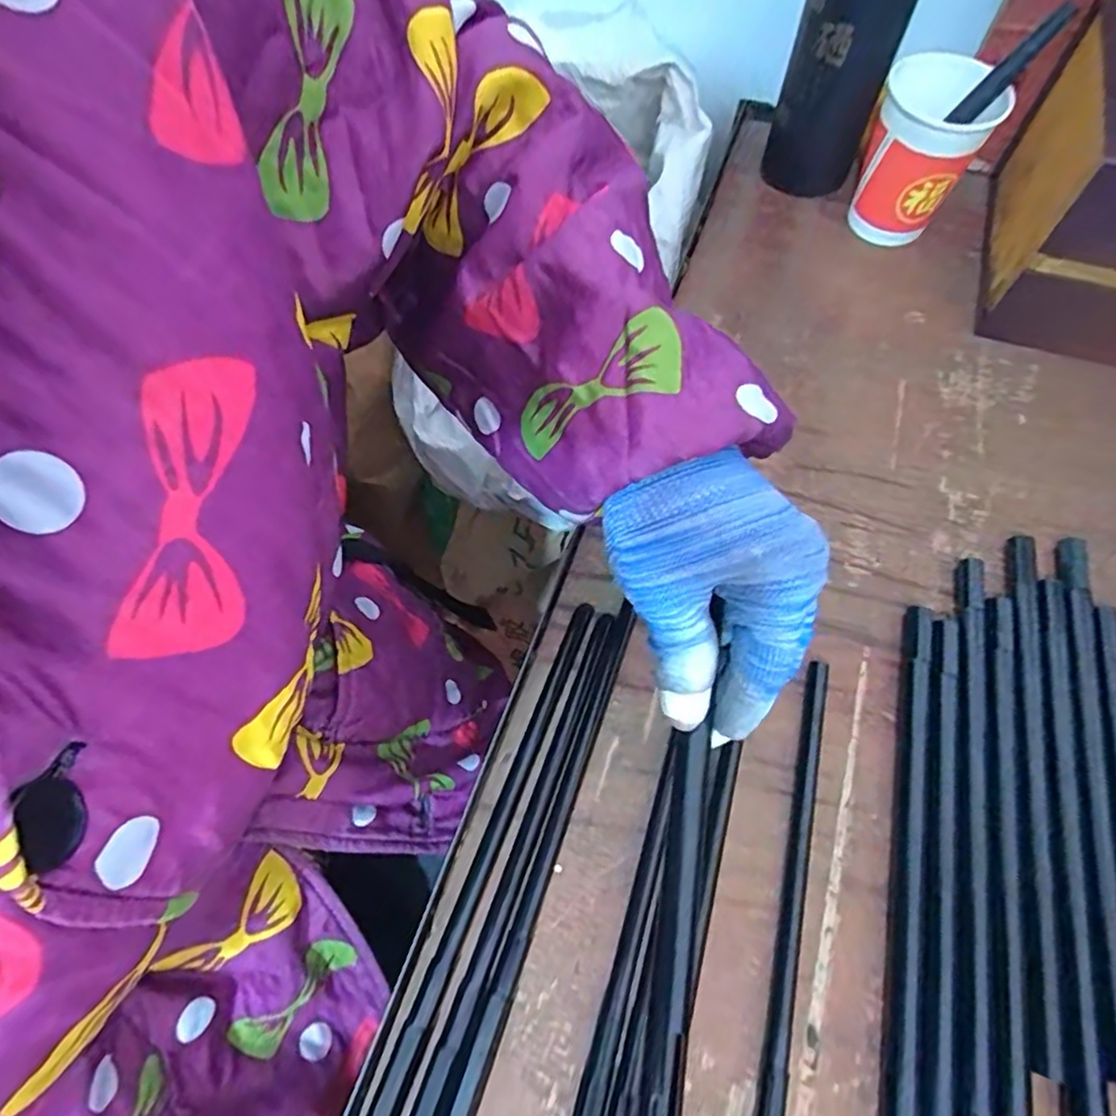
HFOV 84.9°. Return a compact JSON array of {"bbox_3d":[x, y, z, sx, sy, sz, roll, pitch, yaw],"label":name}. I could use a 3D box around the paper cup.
[{"bbox_3d":[0.240,-0.269,0.410,0.070,0.091,0.077,21,66,11],"label":"paper cup"}]

